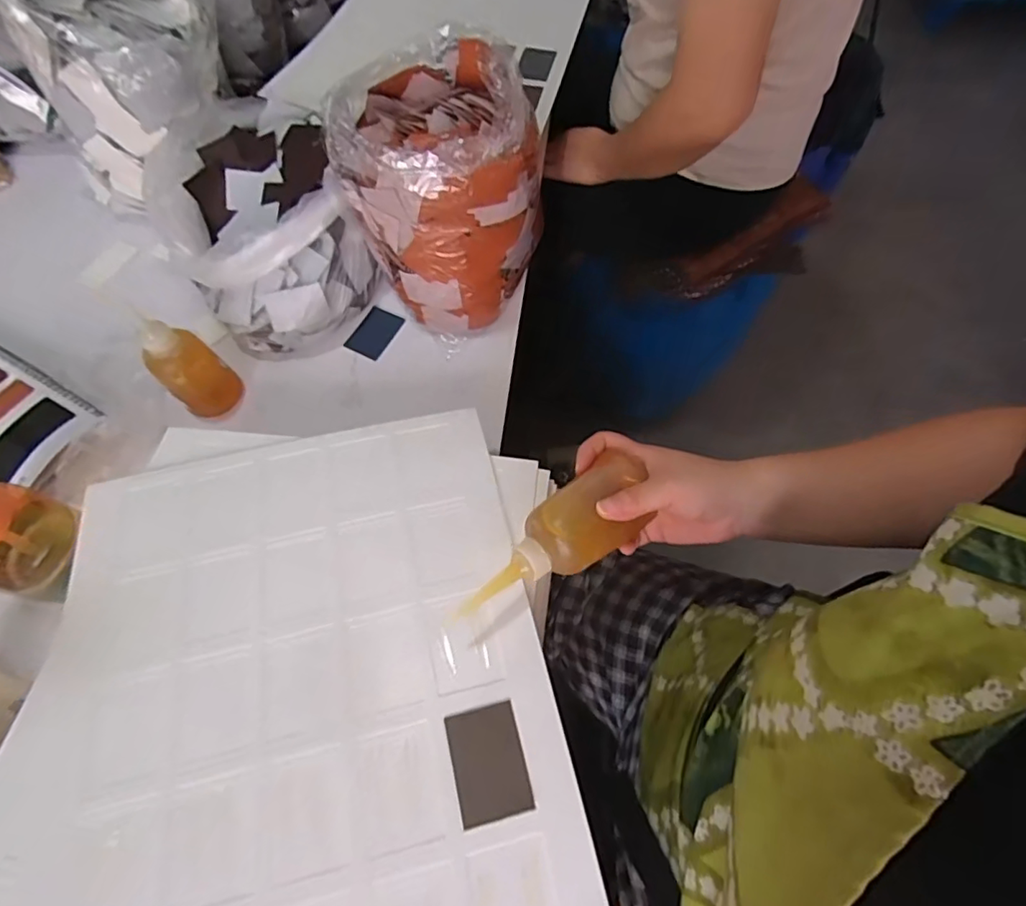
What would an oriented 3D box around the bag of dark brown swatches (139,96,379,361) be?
[{"bbox_3d":[-0.288,-0.267,0.647,0.202,0.129,0.274,-23,67,-8],"label":"bag of dark brown swatches"}]

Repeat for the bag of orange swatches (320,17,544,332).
[{"bbox_3d":[-0.072,-0.274,0.597,0.191,0.217,0.199,-9,66,-1],"label":"bag of orange swatches"}]

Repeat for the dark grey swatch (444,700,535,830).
[{"bbox_3d":[-0.017,0.209,0.376,0.047,0.004,0.067,-12,59,-9],"label":"dark grey swatch"}]

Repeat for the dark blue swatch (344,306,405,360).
[{"bbox_3d":[-0.166,-0.145,0.670,0.048,0.004,0.067,24,66,13],"label":"dark blue swatch"}]

